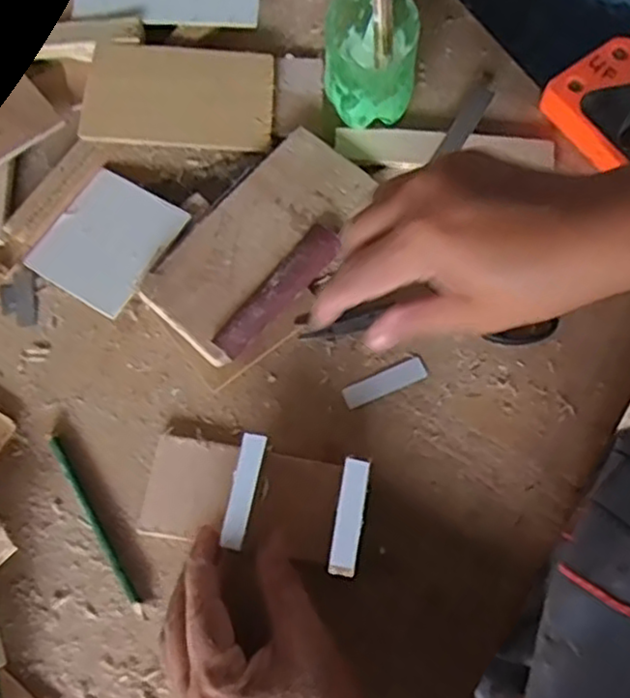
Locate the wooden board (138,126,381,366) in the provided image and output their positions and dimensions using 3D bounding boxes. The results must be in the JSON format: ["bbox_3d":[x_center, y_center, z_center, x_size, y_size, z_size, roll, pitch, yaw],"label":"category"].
[{"bbox_3d":[-0.034,-0.067,0.434,0.068,0.024,0.151,37,78,11],"label":"wooden board"}]

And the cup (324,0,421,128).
[{"bbox_3d":[0.035,-0.180,0.440,0.055,0.073,0.056,0,74,1],"label":"cup"}]

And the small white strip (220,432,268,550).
[{"bbox_3d":[-0.036,0.071,0.359,0.012,0.004,0.056,10,77,4],"label":"small white strip"}]

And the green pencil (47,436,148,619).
[{"bbox_3d":[-0.126,0.099,0.402,0.007,0.007,0.119,-32,76,-7],"label":"green pencil"}]

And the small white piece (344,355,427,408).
[{"bbox_3d":[0.042,0.020,0.420,0.051,0.004,0.015,-23,75,-5],"label":"small white piece"}]

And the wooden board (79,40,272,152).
[{"bbox_3d":[-0.090,-0.169,0.467,0.120,0.009,0.068,3,89,-2],"label":"wooden board"}]

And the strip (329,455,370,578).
[{"bbox_3d":[0.017,0.080,0.340,0.012,0.004,0.055,8,73,7],"label":"strip"}]

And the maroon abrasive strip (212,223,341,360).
[{"bbox_3d":[-0.021,-0.035,0.409,0.021,0.010,0.095,37,78,11],"label":"maroon abrasive strip"}]

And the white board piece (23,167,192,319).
[{"bbox_3d":[-0.132,-0.069,0.446,0.080,0.004,0.081,30,77,20],"label":"white board piece"}]

